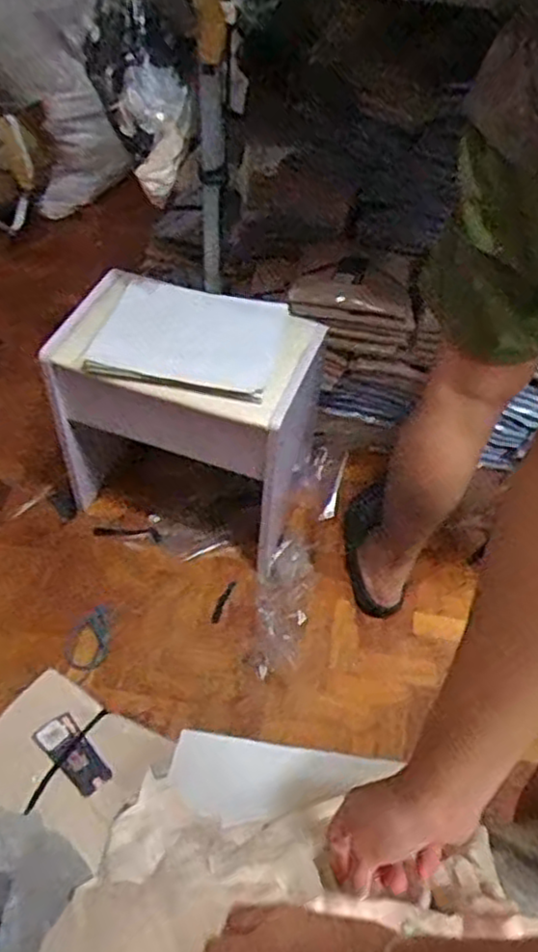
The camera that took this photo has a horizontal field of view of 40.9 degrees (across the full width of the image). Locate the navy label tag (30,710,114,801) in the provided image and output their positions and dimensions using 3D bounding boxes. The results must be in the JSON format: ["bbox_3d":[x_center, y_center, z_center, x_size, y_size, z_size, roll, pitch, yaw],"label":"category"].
[{"bbox_3d":[-0.264,0.375,0.972,0.053,0.011,0.116,-33,61,-33],"label":"navy label tag"}]

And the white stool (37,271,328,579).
[{"bbox_3d":[-0.141,-0.088,1.228,0.407,0.408,0.288,16,51,9],"label":"white stool"}]

